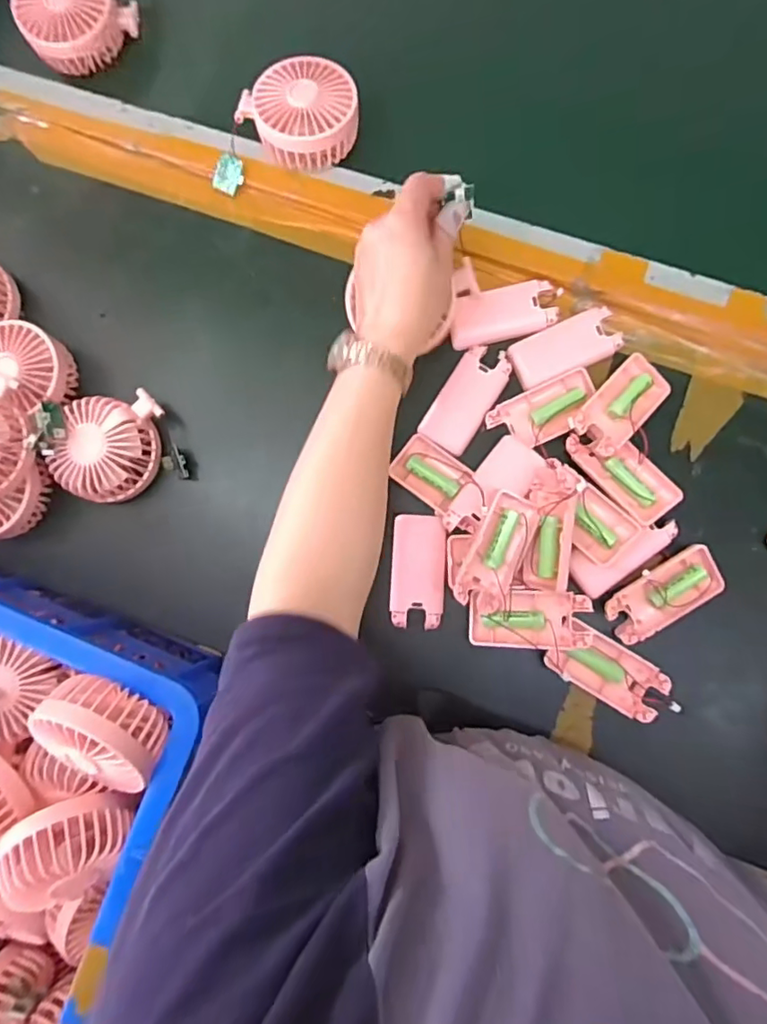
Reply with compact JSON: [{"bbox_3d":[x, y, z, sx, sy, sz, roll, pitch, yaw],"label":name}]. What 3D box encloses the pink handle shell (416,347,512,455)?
[{"bbox_3d":[0.072,-0.099,0.490,0.047,0.008,0.095,31,89,6],"label":"pink handle shell"}]

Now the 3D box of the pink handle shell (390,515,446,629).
[{"bbox_3d":[0.029,0.050,0.482,0.045,0.010,0.093,2,86,5],"label":"pink handle shell"}]

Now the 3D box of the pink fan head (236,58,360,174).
[{"bbox_3d":[-0.068,-0.344,0.495,0.088,0.043,0.083,-36,84,1],"label":"pink fan head"}]

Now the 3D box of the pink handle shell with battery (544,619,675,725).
[{"bbox_3d":[0.181,0.128,0.455,0.093,0.021,0.045,31,89,6],"label":"pink handle shell with battery"}]

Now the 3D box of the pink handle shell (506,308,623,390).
[{"bbox_3d":[0.156,-0.141,0.489,0.090,0.011,0.044,-19,85,3],"label":"pink handle shell"}]

